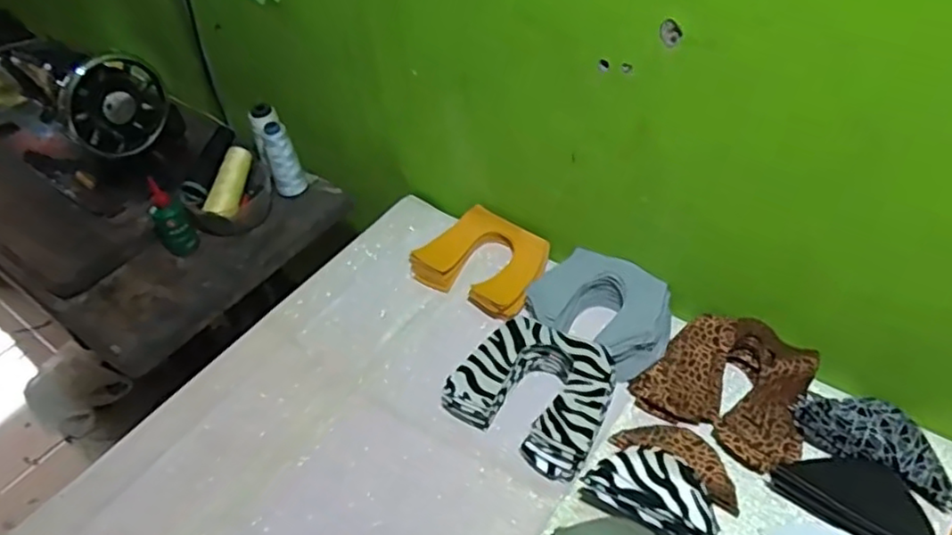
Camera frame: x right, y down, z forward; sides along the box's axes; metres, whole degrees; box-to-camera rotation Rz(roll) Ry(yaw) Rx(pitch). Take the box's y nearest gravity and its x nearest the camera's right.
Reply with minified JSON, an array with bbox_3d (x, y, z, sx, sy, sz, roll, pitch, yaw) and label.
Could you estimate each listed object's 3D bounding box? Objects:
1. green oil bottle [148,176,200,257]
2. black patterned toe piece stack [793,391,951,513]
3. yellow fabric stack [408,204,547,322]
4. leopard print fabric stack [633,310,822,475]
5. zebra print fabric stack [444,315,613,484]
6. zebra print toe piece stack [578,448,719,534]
[{"bbox_3d":[-0.419,-0.068,0.907,0.046,0.106,0.041,-30,51,-22],"label":"green oil bottle"},{"bbox_3d":[0.389,0.162,0.644,0.144,0.023,0.075,26,53,27],"label":"black patterned toe piece stack"},{"bbox_3d":[0.013,-0.014,0.850,0.160,0.034,0.137,23,52,25],"label":"yellow fabric stack"},{"bbox_3d":[0.262,0.112,0.684,0.158,0.042,0.139,23,52,25],"label":"leopard print fabric stack"},{"bbox_3d":[0.067,0.130,0.706,0.156,0.049,0.142,25,53,26],"label":"zebra print fabric stack"},{"bbox_3d":[0.163,0.210,0.603,0.124,0.063,0.057,28,54,28],"label":"zebra print toe piece stack"}]

